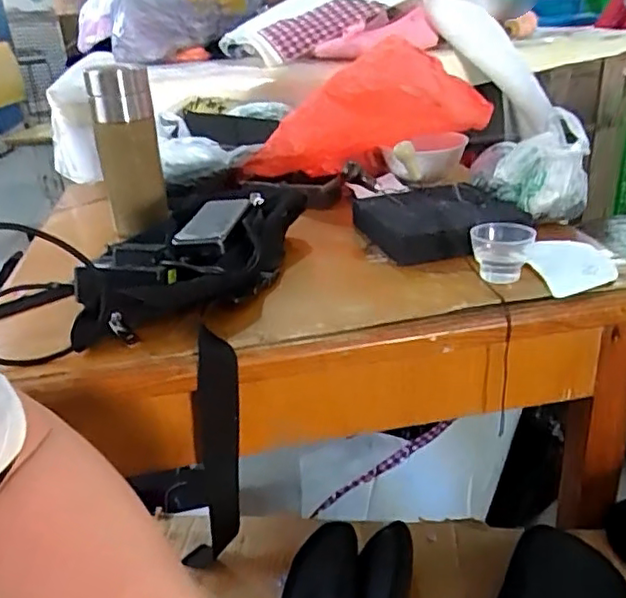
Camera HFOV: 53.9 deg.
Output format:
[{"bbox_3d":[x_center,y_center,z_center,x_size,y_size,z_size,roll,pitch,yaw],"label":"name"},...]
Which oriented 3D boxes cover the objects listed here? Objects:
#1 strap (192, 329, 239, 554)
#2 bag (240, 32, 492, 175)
[{"bbox_3d":[-0.081,0.134,0.530,0.036,0.218,0.014,6,26,4],"label":"strap"},{"bbox_3d":[0.054,-0.244,0.807,0.323,0.129,0.099,-14,21,25],"label":"bag"}]

